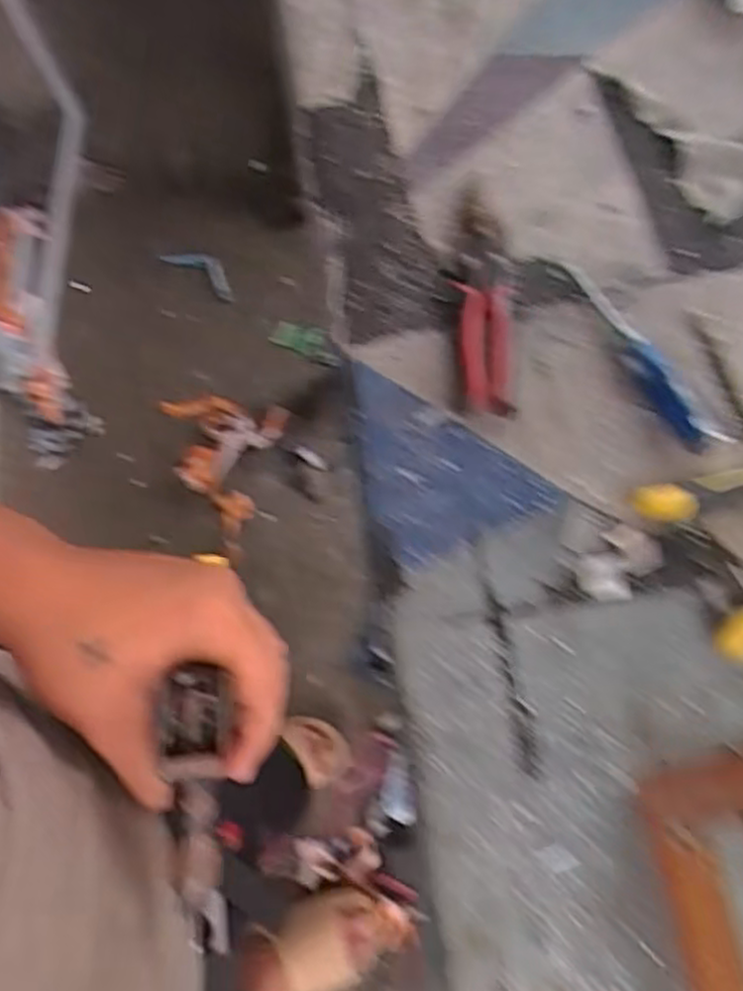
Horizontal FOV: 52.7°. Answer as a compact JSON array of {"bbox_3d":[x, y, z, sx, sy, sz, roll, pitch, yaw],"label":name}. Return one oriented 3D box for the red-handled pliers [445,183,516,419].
[{"bbox_3d":[0.090,-0.156,0.588,0.042,0.025,0.210,1,64,3],"label":"red-handled pliers"}]

